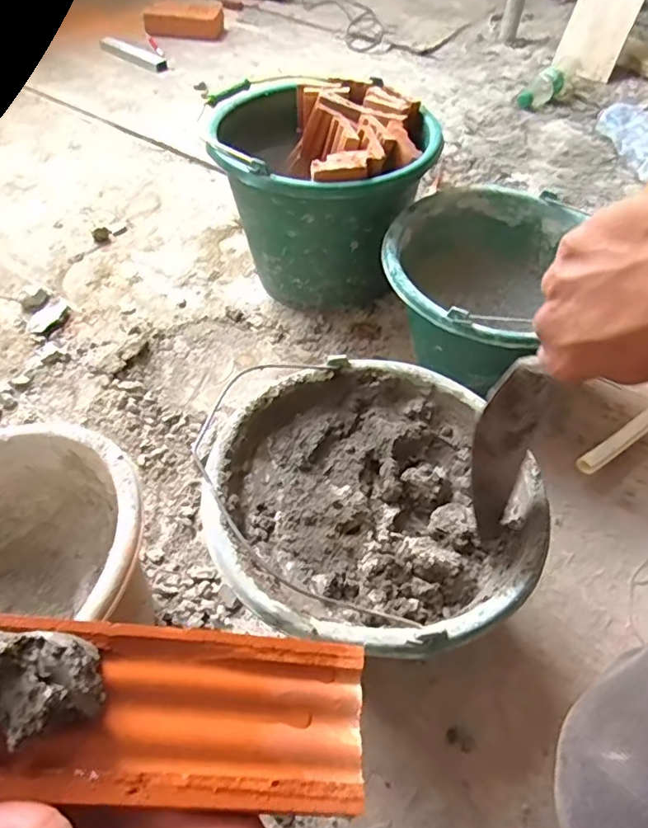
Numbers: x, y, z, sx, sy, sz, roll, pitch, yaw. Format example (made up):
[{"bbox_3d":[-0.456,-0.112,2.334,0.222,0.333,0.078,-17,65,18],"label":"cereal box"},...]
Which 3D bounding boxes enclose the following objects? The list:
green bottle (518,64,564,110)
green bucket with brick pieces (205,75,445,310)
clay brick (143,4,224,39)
[{"bbox_3d":[0.487,-0.734,1.274,0.057,0.056,0.148,33,59,23],"label":"green bottle"},{"bbox_3d":[-0.001,-0.309,0.813,0.279,0.242,0.301,-11,53,-9],"label":"green bucket with brick pieces"},{"bbox_3d":[-0.379,-1.053,1.502,0.214,0.062,0.077,-3,52,-3],"label":"clay brick"}]

